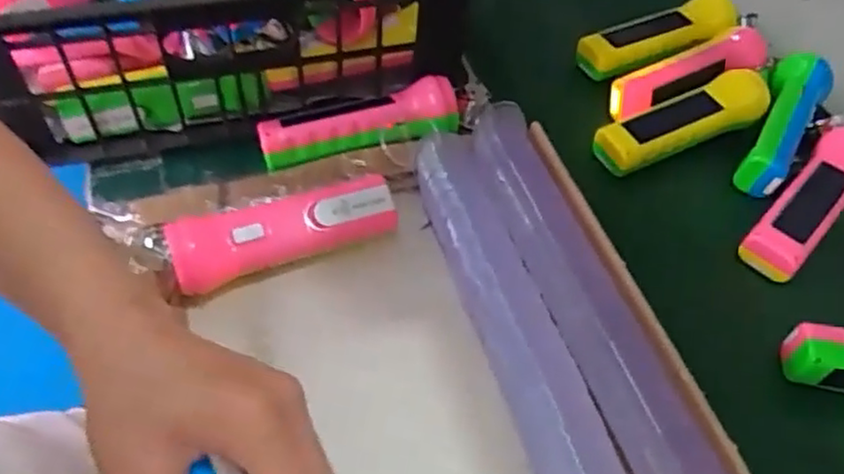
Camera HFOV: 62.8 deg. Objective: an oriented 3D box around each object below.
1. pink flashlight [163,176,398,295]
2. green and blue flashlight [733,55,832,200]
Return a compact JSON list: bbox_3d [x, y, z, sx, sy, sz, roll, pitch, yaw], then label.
[{"bbox_3d":[-0.093,-0.003,0.481,0.153,0.043,0.039,-18,59,-16],"label":"pink flashlight"},{"bbox_3d":[0.310,-0.102,0.596,0.051,0.037,0.153,31,59,16],"label":"green and blue flashlight"}]

